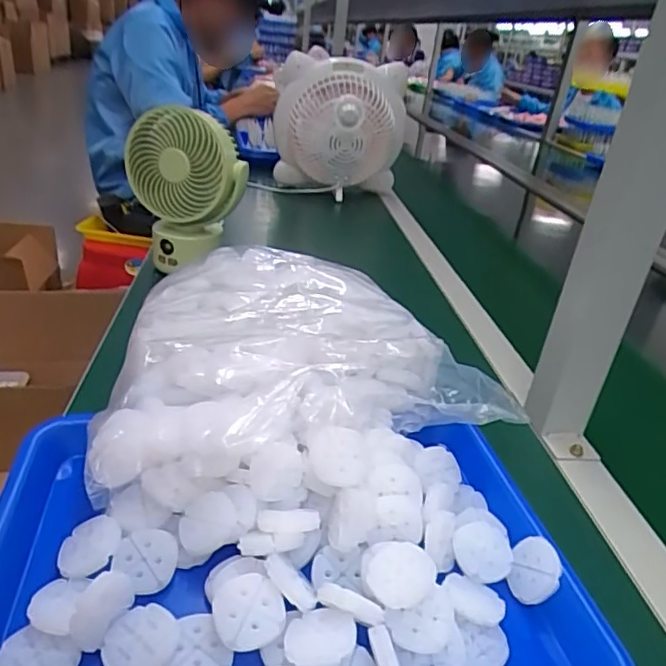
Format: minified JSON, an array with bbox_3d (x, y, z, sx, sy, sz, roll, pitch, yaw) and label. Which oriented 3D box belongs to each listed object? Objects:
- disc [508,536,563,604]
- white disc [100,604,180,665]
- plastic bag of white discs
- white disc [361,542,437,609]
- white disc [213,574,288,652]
[{"bbox_3d":[0.121,0.143,0.341,0.008,0.032,0.036,40,35,-27],"label":"disc"},{"bbox_3d":[-0.097,0.155,0.283,0.033,0.011,0.035,6,29,-3],"label":"white disc"},{"bbox_3d":[-0.041,-0.010,0.478,0.269,0.082,0.304,0,30,-14],"label":"plastic bag of white discs"},{"bbox_3d":[0.034,0.132,0.311,0.043,0.009,0.036,4,41,31],"label":"white disc"},{"bbox_3d":[-0.044,0.144,0.292,0.036,0.007,0.036,4,52,-6],"label":"white disc"}]

